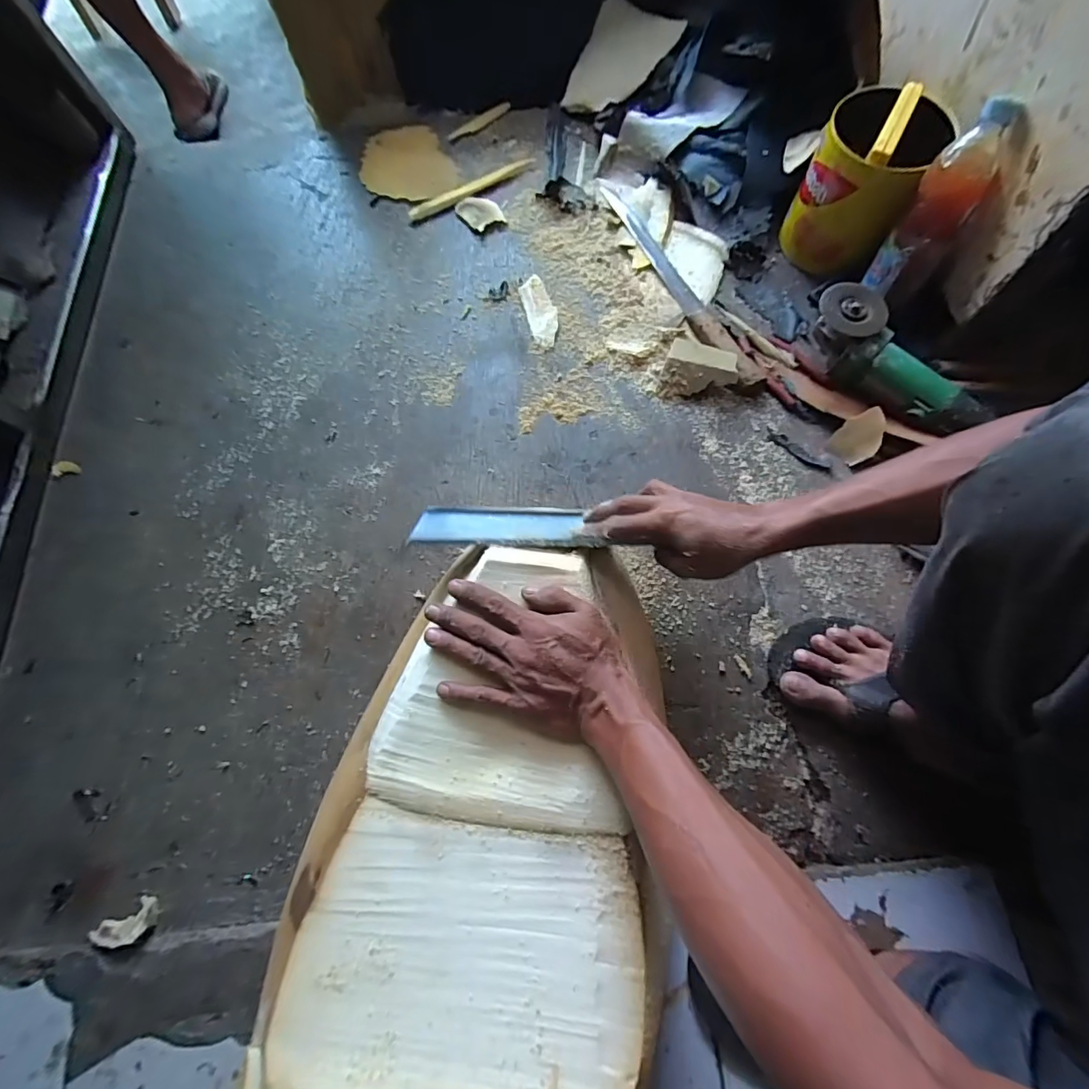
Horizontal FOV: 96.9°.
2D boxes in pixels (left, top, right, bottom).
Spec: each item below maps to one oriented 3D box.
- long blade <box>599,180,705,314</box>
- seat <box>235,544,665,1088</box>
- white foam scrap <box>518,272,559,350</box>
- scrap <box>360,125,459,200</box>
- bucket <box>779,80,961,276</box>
[{"bbox_3d":[0.166,-0.468,0.750,0.038,0.012,0.309,-23,73,-5],"label":"long blade"},{"bbox_3d":[-0.059,0.308,0.384,0.280,0.122,0.653,9,62,5],"label":"seat"},{"bbox_3d":[-0.008,-0.350,0.716,0.041,0.011,0.130,-15,73,-3],"label":"white foam scrap"},{"bbox_3d":[-0.242,-0.657,0.831,0.145,0.021,0.197,-27,74,-6],"label":"scrap"},{"bbox_3d":[0.433,-0.496,0.668,0.139,0.159,0.178,33,77,11],"label":"bucket"}]

